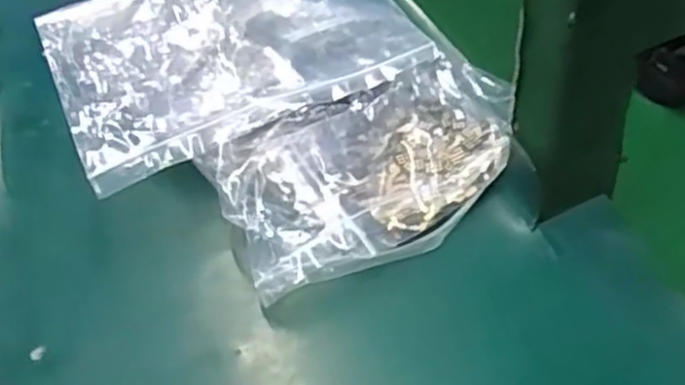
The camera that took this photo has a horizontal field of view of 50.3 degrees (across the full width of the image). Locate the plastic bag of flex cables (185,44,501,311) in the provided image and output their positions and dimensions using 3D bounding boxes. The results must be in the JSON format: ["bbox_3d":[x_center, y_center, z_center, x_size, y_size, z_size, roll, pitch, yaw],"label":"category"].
[{"bbox_3d":[0.022,-0.017,0.433,0.191,0.050,0.113,-21,43,-18],"label":"plastic bag of flex cables"}]

